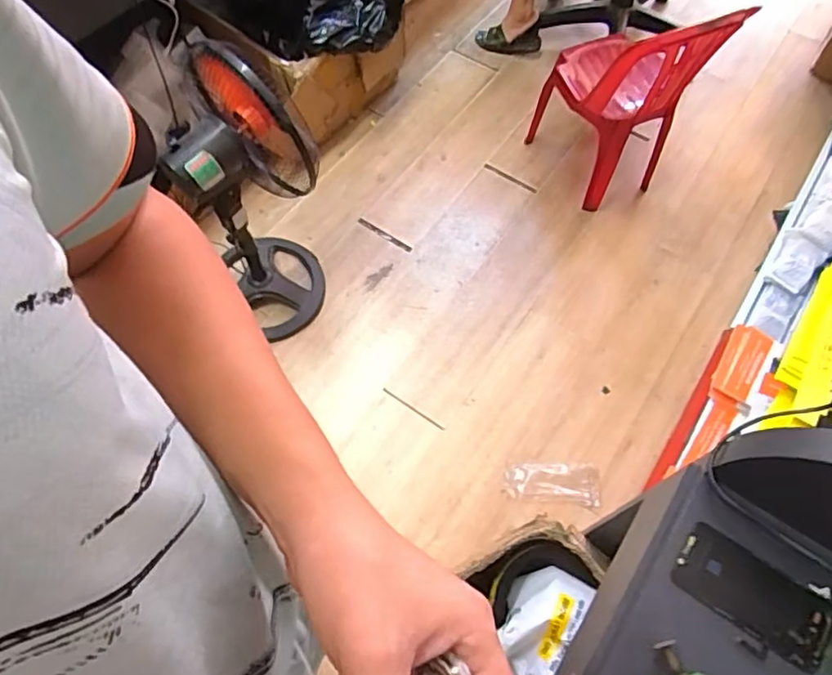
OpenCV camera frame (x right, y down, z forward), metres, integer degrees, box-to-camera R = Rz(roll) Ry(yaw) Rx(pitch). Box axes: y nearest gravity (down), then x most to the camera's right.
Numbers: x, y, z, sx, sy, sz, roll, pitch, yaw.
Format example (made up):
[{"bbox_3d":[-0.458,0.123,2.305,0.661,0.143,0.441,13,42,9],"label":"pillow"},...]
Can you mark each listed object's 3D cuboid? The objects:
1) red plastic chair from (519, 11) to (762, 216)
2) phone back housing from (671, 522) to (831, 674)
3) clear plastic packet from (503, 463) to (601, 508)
[{"bbox_3d":[0.549,-0.651,1.577,0.301,0.591,0.354,-25,66,-13],"label":"red plastic chair"},{"bbox_3d":[0.331,0.251,0.583,0.146,0.013,0.070,31,67,14],"label":"phone back housing"},{"bbox_3d":[0.329,0.352,1.438,0.225,0.015,0.094,2,63,0],"label":"clear plastic packet"}]

